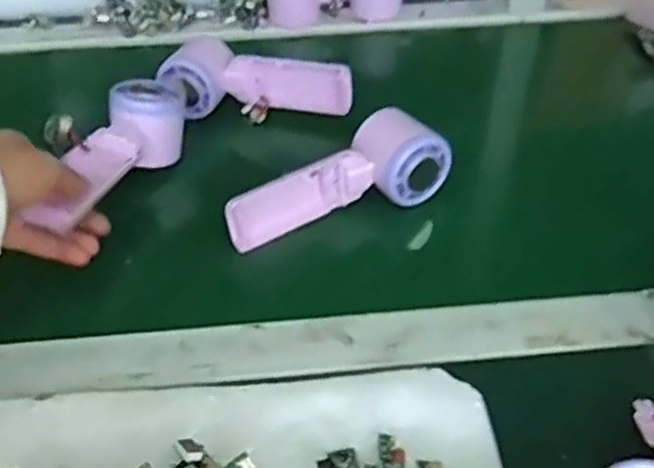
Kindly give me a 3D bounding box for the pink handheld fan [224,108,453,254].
[{"bbox_3d":[0.004,-0.041,0.507,0.169,0.053,0.056,-17,47,-16],"label":"pink handheld fan"}]

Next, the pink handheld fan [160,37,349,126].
[{"bbox_3d":[-0.062,-0.133,0.599,0.166,0.062,0.043,2,43,3],"label":"pink handheld fan"}]

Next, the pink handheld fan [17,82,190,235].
[{"bbox_3d":[-0.156,-0.048,0.498,0.052,0.048,0.164,9,43,15],"label":"pink handheld fan"}]

